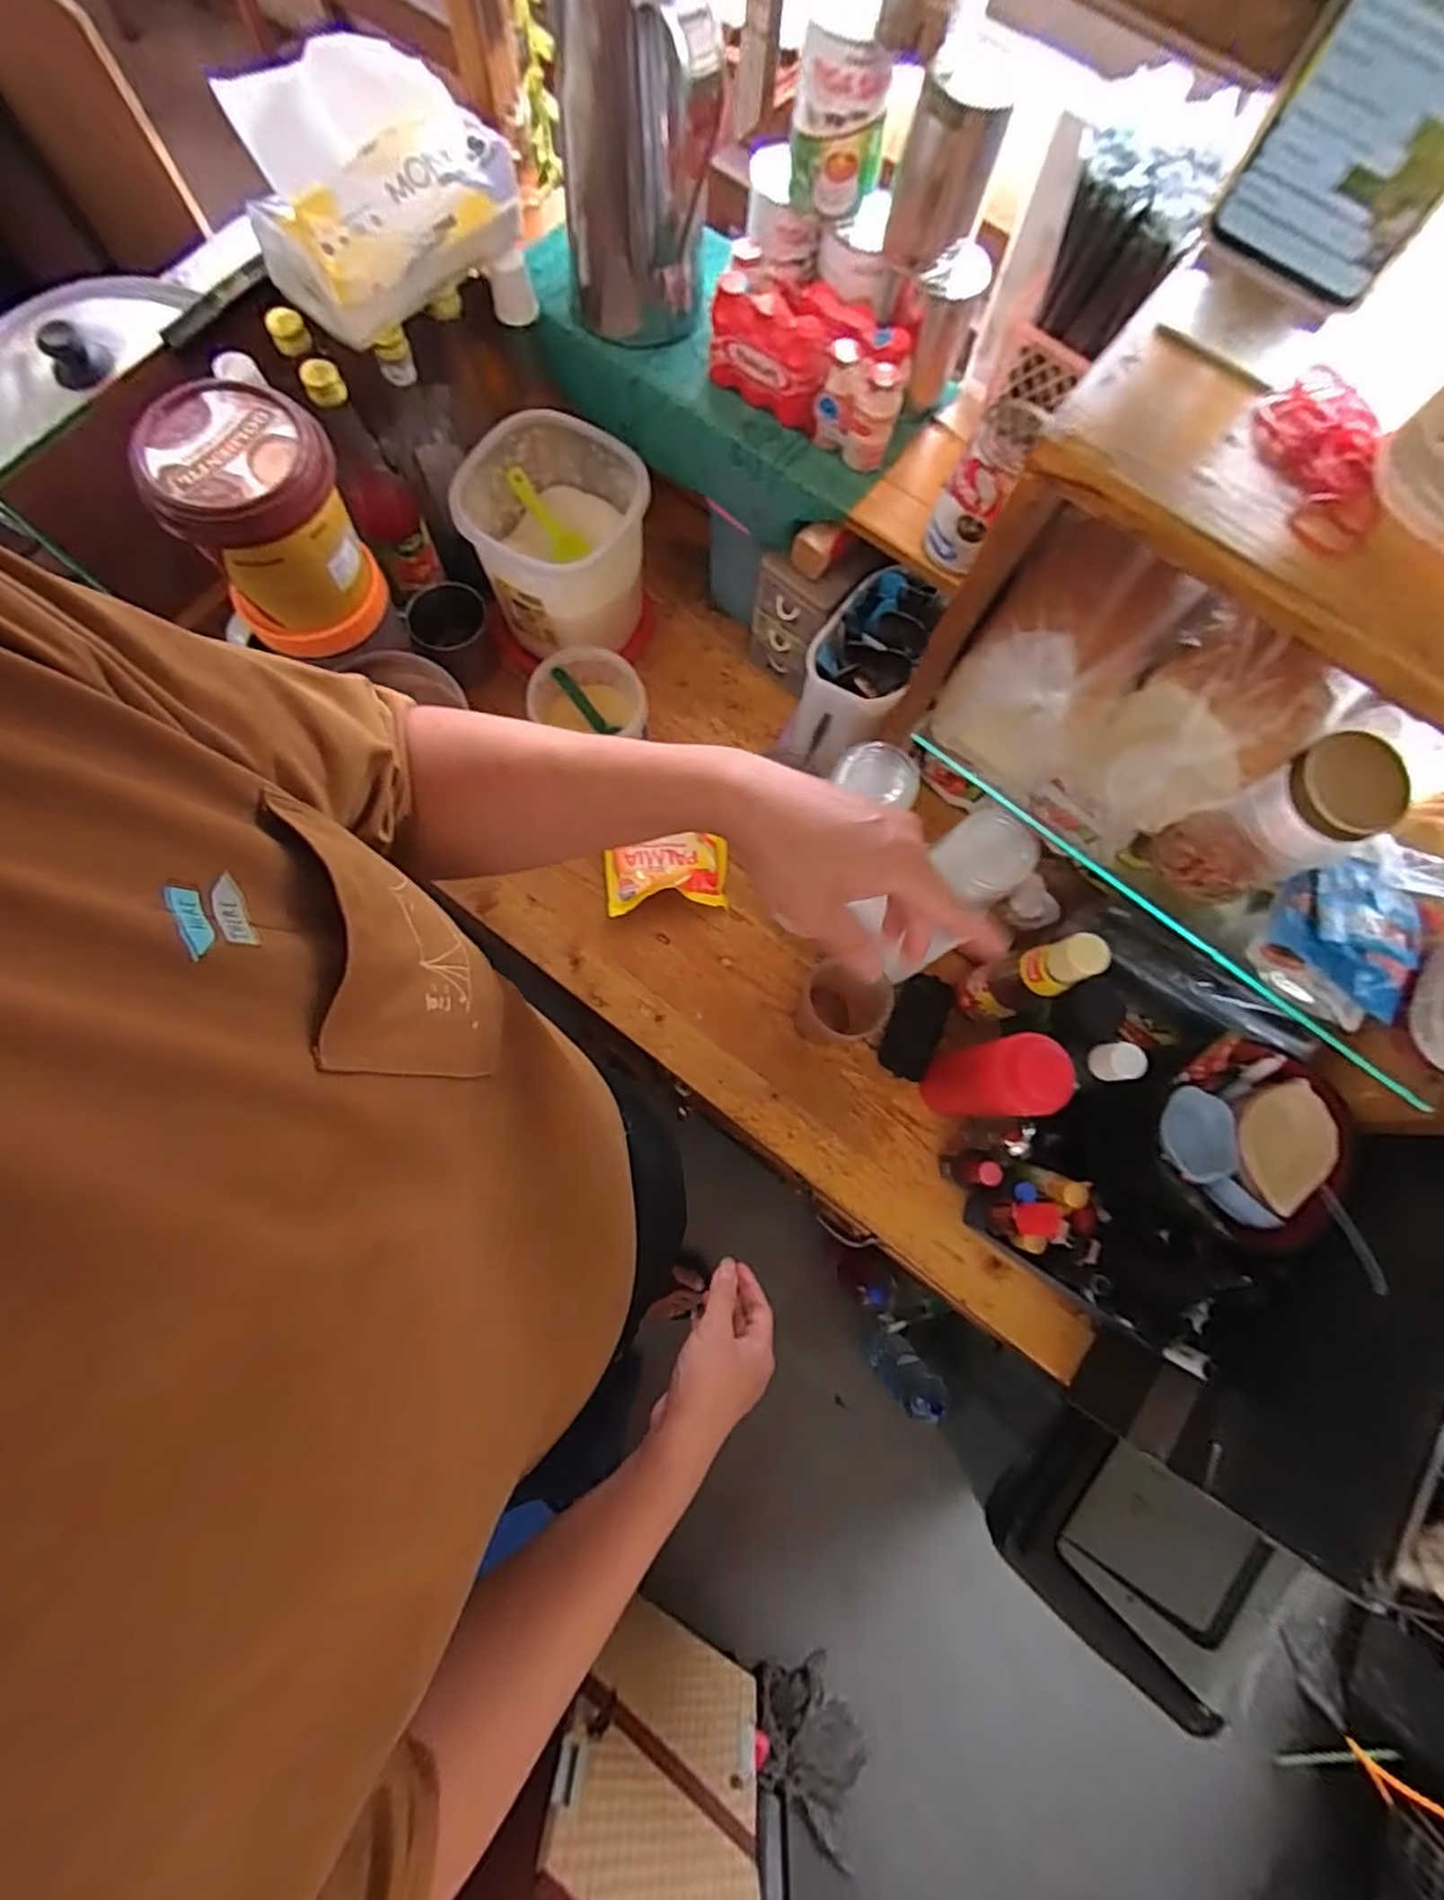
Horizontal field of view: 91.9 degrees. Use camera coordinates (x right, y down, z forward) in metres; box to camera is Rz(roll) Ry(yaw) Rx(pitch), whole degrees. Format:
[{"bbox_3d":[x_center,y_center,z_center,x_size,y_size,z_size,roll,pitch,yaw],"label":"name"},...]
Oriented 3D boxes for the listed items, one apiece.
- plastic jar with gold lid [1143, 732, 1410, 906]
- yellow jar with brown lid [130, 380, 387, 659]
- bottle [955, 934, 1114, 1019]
[{"bbox_3d":[0.355,-0.077,0.450,0.068,0.129,0.064,0,77,-1],"label":"plastic jar with gold lid"},{"bbox_3d":[-0.365,-0.348,0.578,0.122,0.152,0.123,0,77,-1],"label":"yellow jar with brown lid"},{"bbox_3d":[0.273,0.028,0.630,0.055,0.176,0.049,-10,78,-4],"label":"bottle"}]

